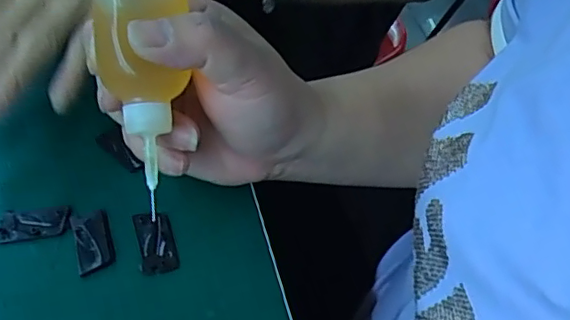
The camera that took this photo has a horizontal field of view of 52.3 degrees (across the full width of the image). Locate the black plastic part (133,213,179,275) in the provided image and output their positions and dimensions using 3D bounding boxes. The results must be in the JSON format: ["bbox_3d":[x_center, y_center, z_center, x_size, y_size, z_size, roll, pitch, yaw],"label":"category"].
[{"bbox_3d":[-0.066,0.041,0.296,0.018,0.004,0.034,-12,56,-12],"label":"black plastic part"}]

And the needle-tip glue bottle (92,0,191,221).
[{"bbox_3d":[-0.062,-0.041,0.249,0.035,0.040,0.109,-1,85,-4],"label":"needle-tip glue bottle"}]

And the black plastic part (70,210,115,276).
[{"bbox_3d":[-0.097,0.041,0.294,0.018,0.005,0.033,-15,57,-13],"label":"black plastic part"}]

